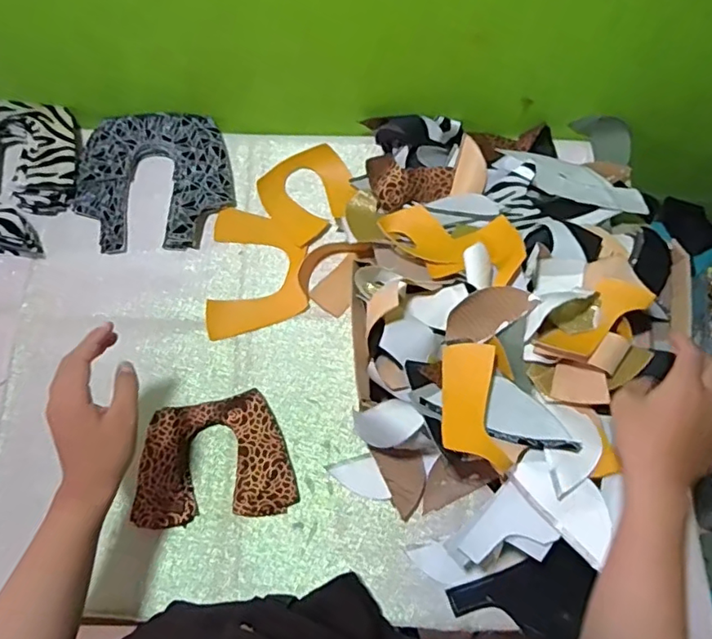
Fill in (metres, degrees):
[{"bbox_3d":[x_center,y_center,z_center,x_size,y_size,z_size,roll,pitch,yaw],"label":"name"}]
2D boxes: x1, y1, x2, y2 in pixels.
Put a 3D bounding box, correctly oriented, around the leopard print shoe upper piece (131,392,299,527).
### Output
[{"bbox_3d":[-0.159,0.157,0.613,0.163,0.023,0.130,-13,70,-8],"label":"leopard print shoe upper piece"}]

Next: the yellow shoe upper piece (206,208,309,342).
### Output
[{"bbox_3d":[-0.122,-0.062,0.699,0.117,0.013,0.167,-2,69,-4],"label":"yellow shoe upper piece"}]

